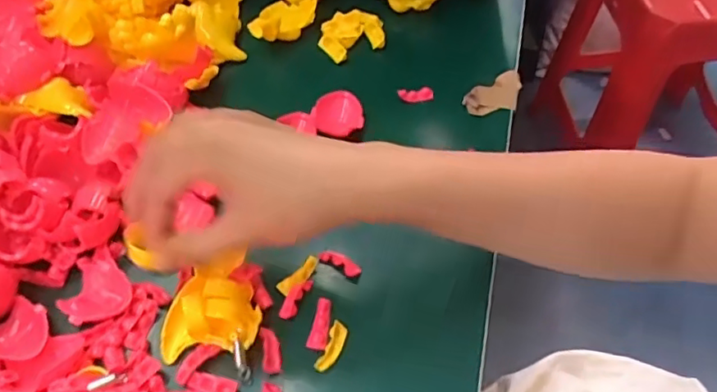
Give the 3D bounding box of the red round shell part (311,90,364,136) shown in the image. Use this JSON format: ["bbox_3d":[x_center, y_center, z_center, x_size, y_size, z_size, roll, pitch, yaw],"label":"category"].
[{"bbox_3d":[-0.016,-0.062,0.438,0.037,0.013,0.040,-1,52,2],"label":"red round shell part"}]

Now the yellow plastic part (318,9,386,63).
[{"bbox_3d":[-0.006,-0.142,0.498,0.056,0.015,0.042,-22,54,-13],"label":"yellow plastic part"}]

